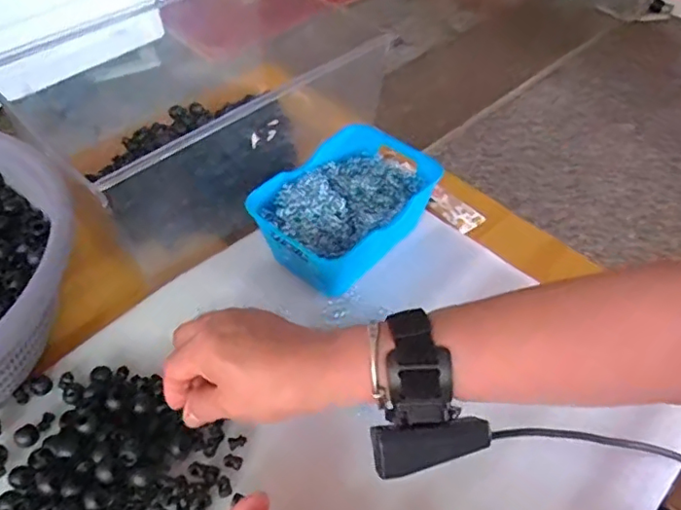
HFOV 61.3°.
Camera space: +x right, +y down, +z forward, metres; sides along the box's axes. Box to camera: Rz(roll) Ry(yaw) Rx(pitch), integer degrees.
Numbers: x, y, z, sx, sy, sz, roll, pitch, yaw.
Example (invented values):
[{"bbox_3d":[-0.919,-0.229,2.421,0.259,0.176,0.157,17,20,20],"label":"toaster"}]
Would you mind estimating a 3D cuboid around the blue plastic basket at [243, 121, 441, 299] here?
[{"bbox_3d":[0.008,-0.038,0.498,0.118,0.053,0.151,32,57,26],"label":"blue plastic basket"}]

